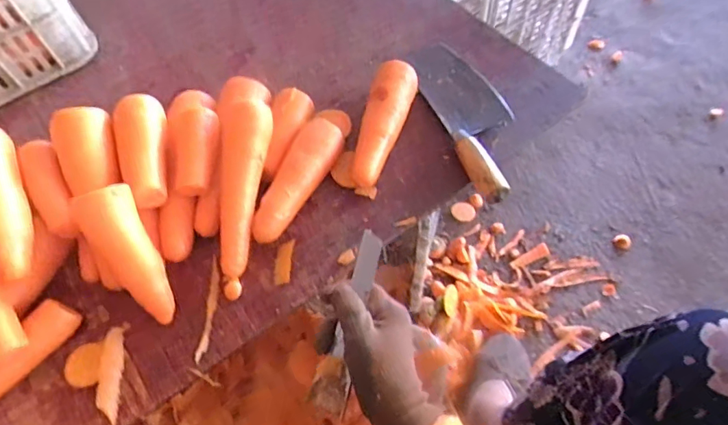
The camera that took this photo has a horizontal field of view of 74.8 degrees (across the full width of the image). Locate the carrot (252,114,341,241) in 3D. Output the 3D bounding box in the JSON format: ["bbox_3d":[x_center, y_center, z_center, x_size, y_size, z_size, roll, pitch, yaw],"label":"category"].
[{"bbox_3d":[-0.077,-0.035,0.541,0.044,0.053,0.150,23,64,16],"label":"carrot"}]

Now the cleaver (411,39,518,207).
[{"bbox_3d":[0.135,-0.130,0.595,0.088,0.031,0.266,-17,60,-6],"label":"cleaver"}]

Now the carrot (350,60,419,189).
[{"bbox_3d":[0.021,-0.103,0.573,0.051,0.054,0.167,14,61,12],"label":"carrot"}]

